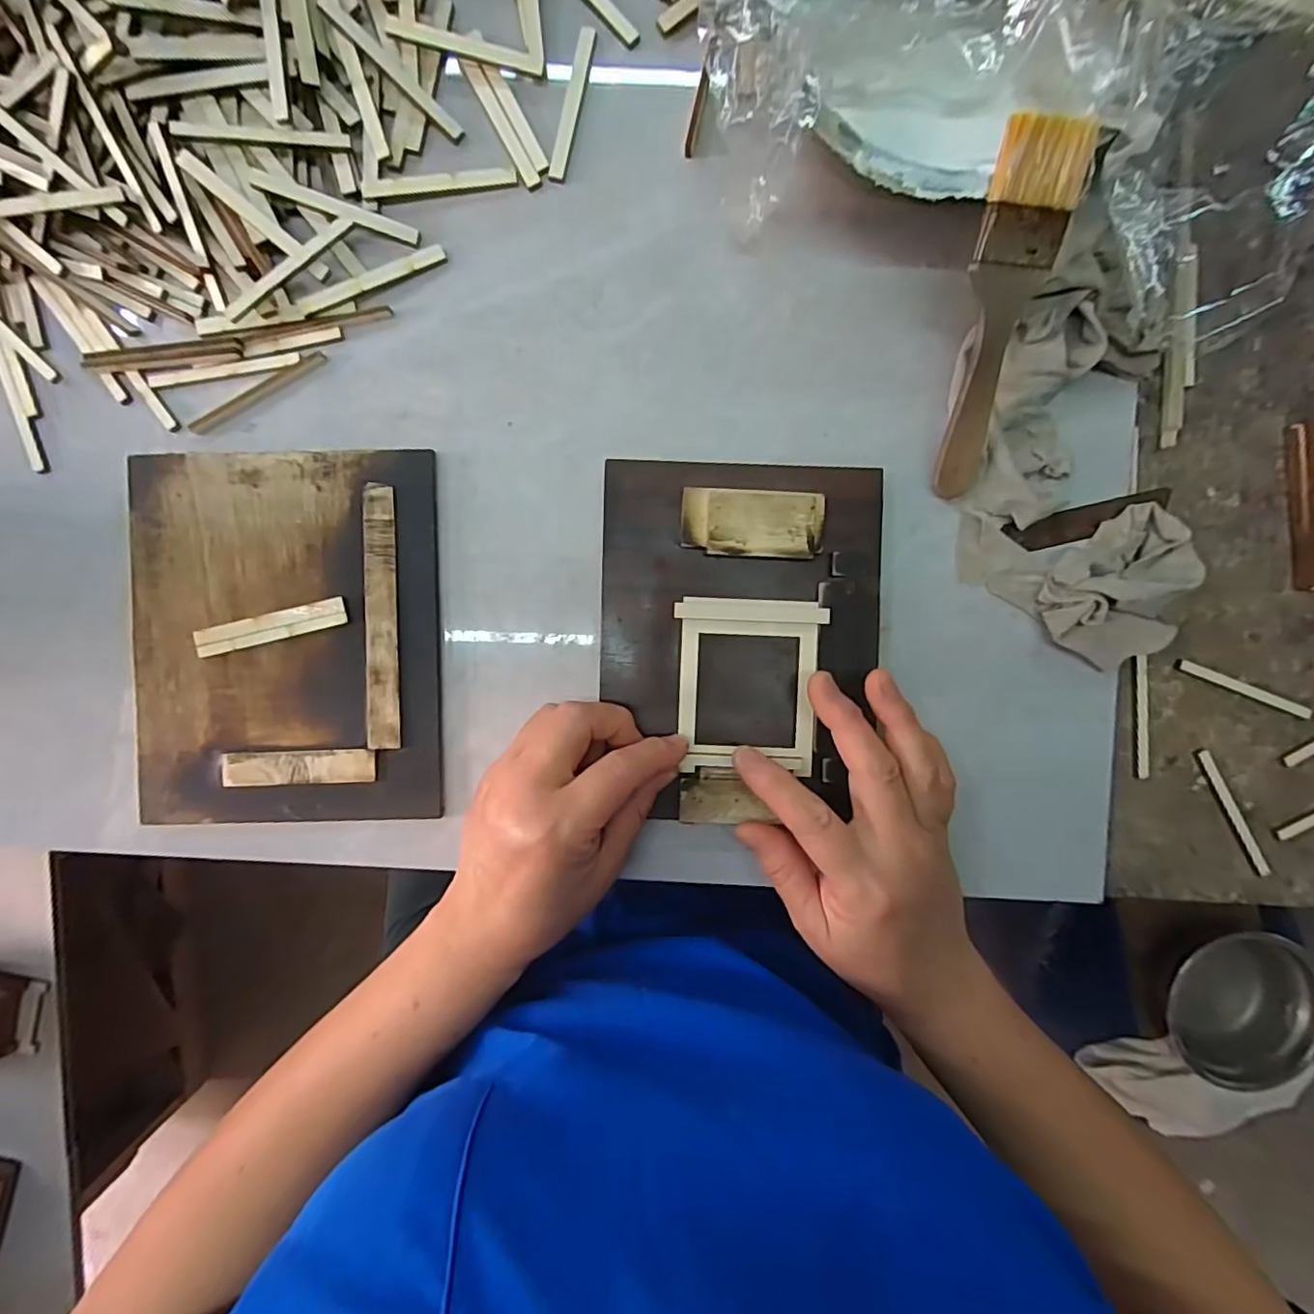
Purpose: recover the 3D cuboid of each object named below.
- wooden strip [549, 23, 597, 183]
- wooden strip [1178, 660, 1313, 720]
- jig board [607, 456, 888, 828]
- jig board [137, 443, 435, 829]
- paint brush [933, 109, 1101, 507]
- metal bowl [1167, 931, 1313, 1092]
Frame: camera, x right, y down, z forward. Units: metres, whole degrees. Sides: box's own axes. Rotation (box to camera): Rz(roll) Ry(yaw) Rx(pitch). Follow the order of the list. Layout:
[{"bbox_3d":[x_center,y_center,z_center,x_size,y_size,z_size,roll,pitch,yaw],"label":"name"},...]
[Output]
[{"bbox_3d":[-0.044,-0.292,0.301,0.009,0.004,0.079,14,91,-2],"label":"wooden strip"},{"bbox_3d":[0.334,0.018,0.324,0.075,0.007,0.007,23,91,-2],"label":"wooden strip"},{"bbox_3d":[0.045,-0.009,0.301,0.145,0.015,0.186,1,92,-2],"label":"jig board"},{"bbox_3d":[-0.197,-0.010,0.305,0.157,0.009,0.193,-1,92,-1],"label":"jig board"},{"bbox_3d":[0.161,-0.153,0.268,0.043,0.008,0.151,-3,121,-9],"label":"paint brush"},{"bbox_3d":[0.663,0.398,0.645,0.164,0.030,0.157,0,92,-2],"label":"metal bowl"}]

